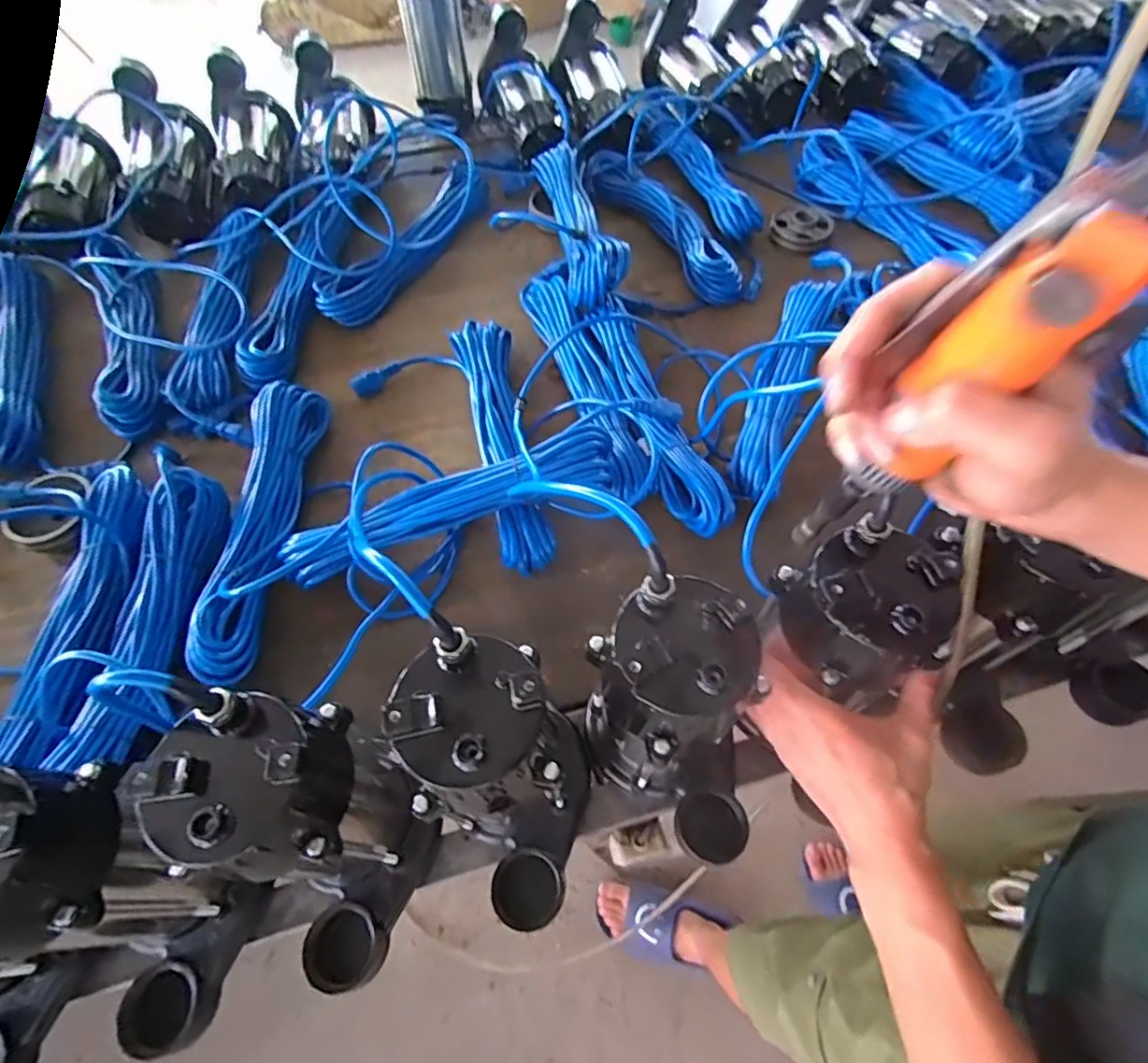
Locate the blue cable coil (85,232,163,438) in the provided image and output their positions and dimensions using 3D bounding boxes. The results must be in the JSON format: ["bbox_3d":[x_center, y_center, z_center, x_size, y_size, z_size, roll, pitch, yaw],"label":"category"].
[{"bbox_3d":[-0.580,-0.271,0.757,0.077,0.039,0.357,-21,62,-11],"label":"blue cable coil"}]

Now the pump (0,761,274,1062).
[{"bbox_3d":[-0.293,0.239,0.359,0.092,0.222,0.153,-19,62,-9],"label":"pump"}]

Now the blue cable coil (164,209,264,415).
[{"bbox_3d":[-0.460,-0.300,0.772,0.086,0.037,0.357,-4,60,-1],"label":"blue cable coil"}]

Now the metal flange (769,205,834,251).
[{"bbox_3d":[0.331,-0.445,0.861,0.086,0.026,0.077,17,62,11],"label":"metal flange"}]

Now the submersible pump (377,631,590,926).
[{"bbox_3d":[-0.041,0.173,0.387,0.101,0.218,0.150,-8,60,-4],"label":"submersible pump"}]

